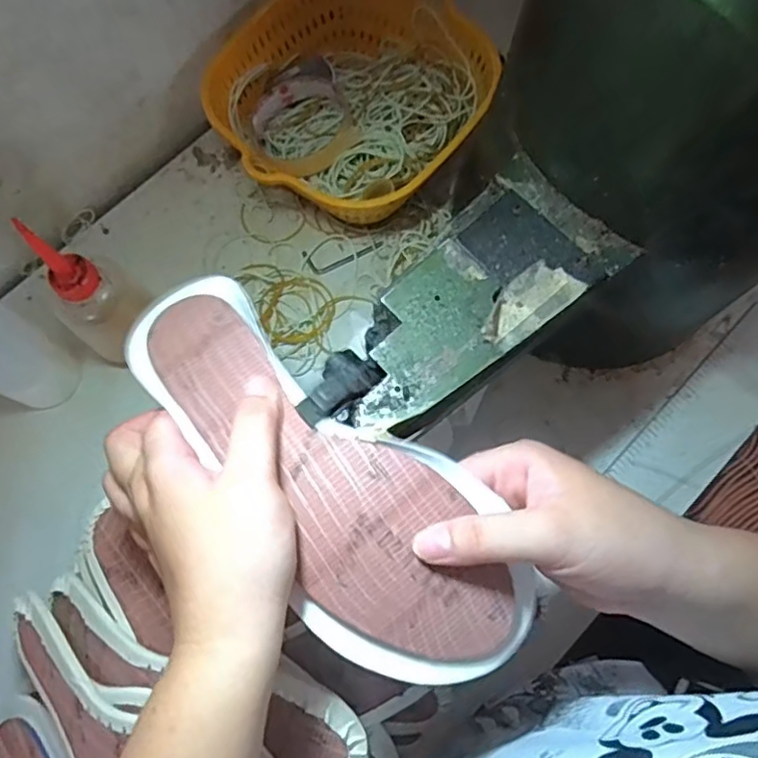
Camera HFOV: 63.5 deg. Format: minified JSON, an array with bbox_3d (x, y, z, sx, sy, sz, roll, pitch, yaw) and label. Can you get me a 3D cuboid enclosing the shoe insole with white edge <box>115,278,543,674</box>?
[{"bbox_3d":[-0.031,0.044,0.307,0.096,0.034,0.249,-42,78,-10],"label":"shoe insole with white edge"}]

